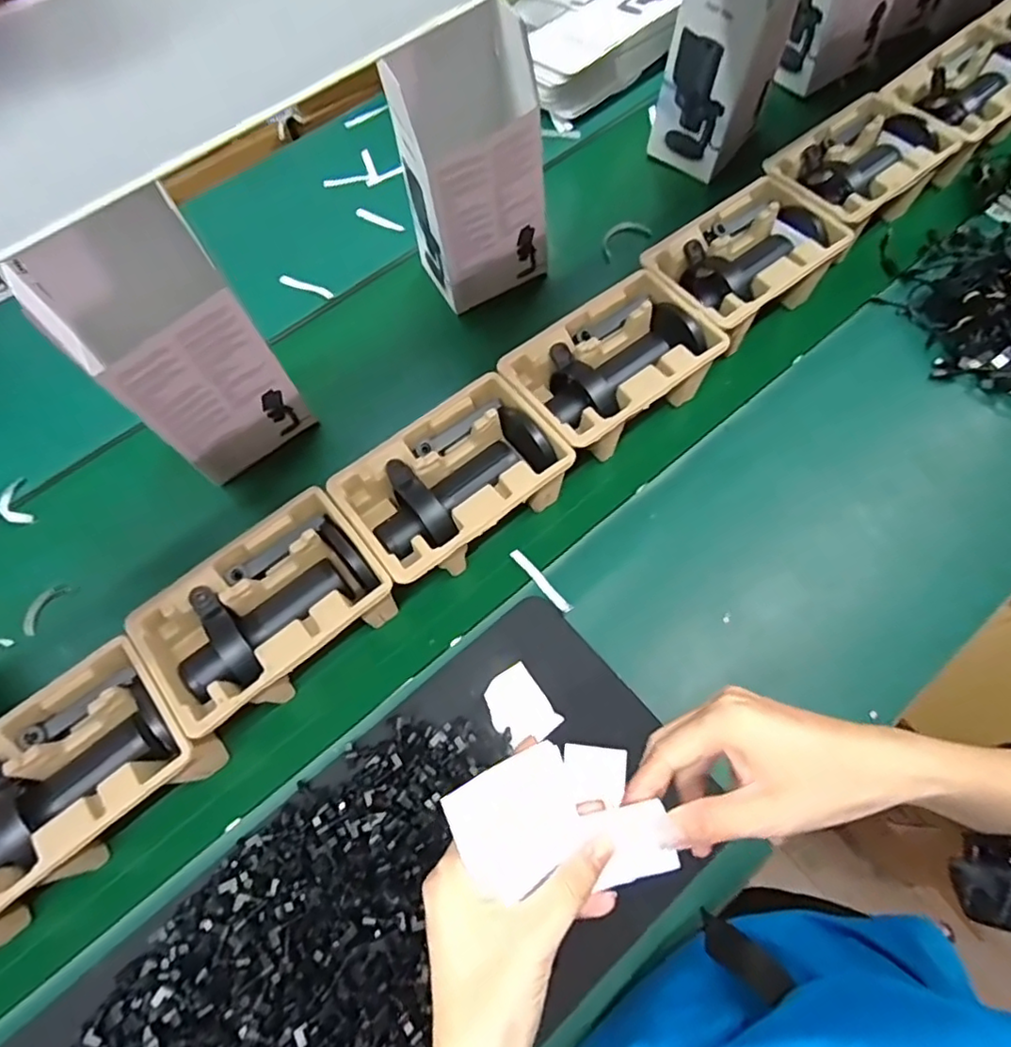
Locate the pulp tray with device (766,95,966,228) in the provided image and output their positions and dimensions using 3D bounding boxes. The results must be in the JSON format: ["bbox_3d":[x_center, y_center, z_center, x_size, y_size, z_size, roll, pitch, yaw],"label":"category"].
[{"bbox_3d":[0.464,-0.463,0.828,0.229,0.092,0.157,-35,70,-10],"label":"pulp tray with device"}]

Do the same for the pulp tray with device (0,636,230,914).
[{"bbox_3d":[-0.401,0.237,0.576,0.224,0.093,0.149,-41,71,-12],"label":"pulp tray with device"}]

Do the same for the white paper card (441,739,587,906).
[{"bbox_3d":[0.007,0.141,0.293,0.061,0.006,0.051,-24,75,-22],"label":"white paper card"}]

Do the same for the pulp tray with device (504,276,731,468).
[{"bbox_3d":[0.124,-0.172,0.735,0.228,0.108,0.153,-35,70,-10],"label":"pulp tray with device"}]

